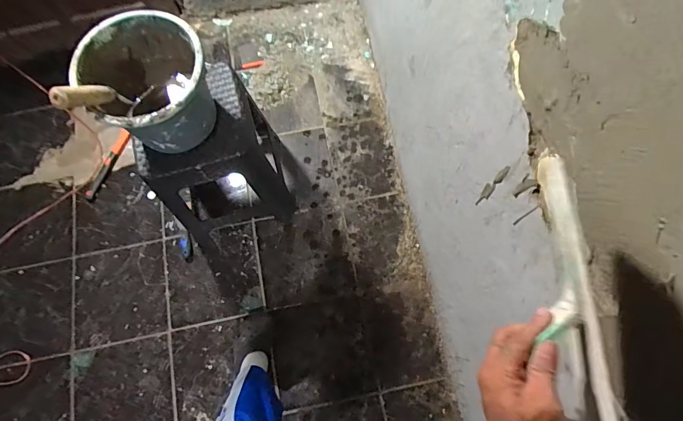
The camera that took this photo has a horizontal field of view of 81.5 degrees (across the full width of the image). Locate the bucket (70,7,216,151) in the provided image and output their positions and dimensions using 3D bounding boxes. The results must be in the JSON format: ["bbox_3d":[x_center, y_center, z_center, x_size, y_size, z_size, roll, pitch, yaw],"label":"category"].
[{"bbox_3d":[-0.385,-0.256,0.839,0.222,0.205,0.236,0,73,1],"label":"bucket"}]

